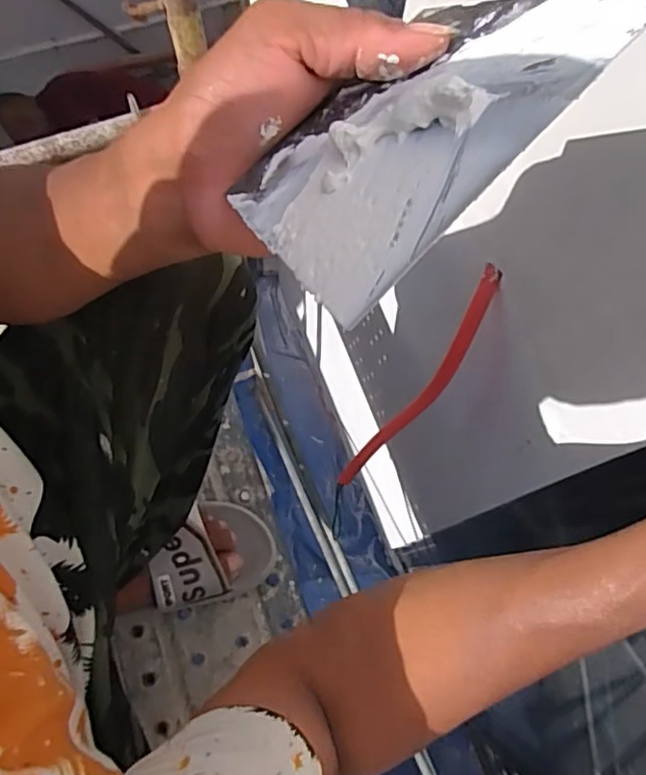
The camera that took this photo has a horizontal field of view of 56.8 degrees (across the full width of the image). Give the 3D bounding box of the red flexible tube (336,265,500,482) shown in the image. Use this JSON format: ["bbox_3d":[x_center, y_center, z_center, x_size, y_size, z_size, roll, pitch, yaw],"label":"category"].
[{"bbox_3d":[0.122,0.013,0.805,0.043,0.440,0.029,45,46,13],"label":"red flexible tube"}]

